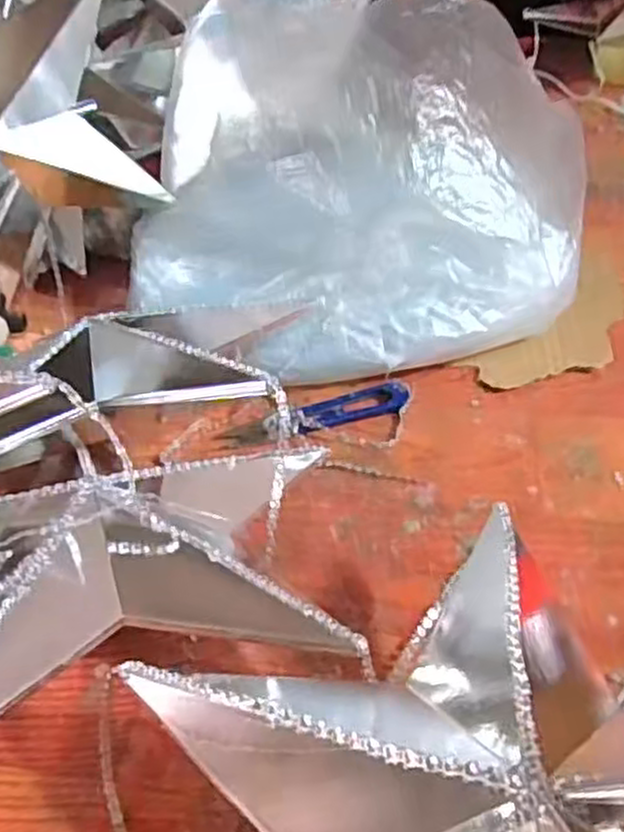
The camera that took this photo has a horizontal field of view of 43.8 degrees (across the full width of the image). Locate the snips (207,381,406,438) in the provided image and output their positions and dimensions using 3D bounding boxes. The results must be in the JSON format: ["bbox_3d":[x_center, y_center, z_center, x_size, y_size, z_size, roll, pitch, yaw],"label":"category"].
[{"bbox_3d":[0.003,-0.003,0.477,0.118,0.010,0.029,-14,41,-14],"label":"snips"}]

